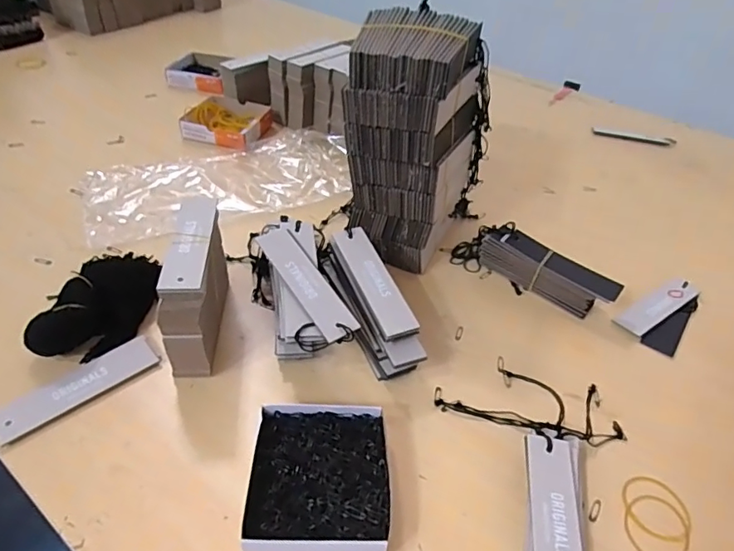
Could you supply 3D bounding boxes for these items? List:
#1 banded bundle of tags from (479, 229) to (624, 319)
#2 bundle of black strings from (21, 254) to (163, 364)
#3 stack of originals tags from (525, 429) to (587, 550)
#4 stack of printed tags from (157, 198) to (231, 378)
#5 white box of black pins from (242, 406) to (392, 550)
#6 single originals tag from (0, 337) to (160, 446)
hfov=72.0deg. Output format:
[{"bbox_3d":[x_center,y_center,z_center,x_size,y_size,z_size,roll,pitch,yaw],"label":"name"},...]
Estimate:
[{"bbox_3d":[0.193,-0.002,0.548,0.143,0.047,0.034,30,47,25],"label":"banded bundle of tags"},{"bbox_3d":[-0.248,0.026,0.473,0.067,0.043,0.121,14,42,9],"label":"bundle of black strings"},{"bbox_3d":[0.134,0.175,0.356,0.047,0.024,0.136,11,42,7],"label":"stack of originals tags"},{"bbox_3d":[-0.151,0.004,0.459,0.036,0.105,0.147,0,42,-7],"label":"stack of printed tags"},{"bbox_3d":[-0.034,0.148,0.369,0.096,0.023,0.108,2,41,-4],"label":"white box of black pins"},{"bbox_3d":[-0.242,0.093,0.426,0.127,0.008,0.035,-30,53,-34],"label":"single originals tag"}]

